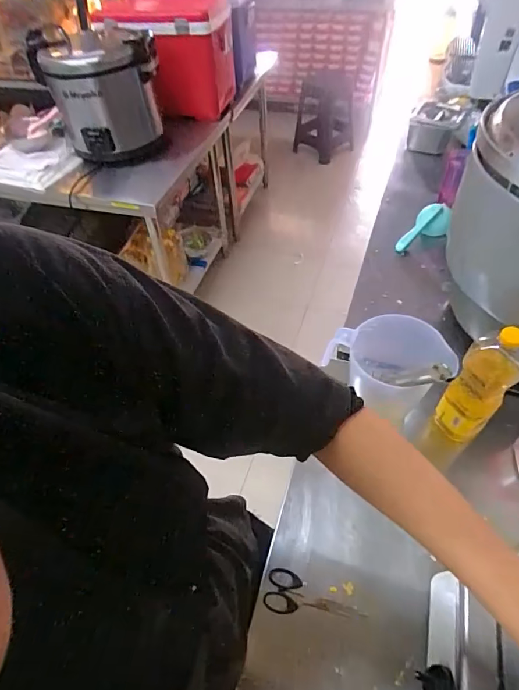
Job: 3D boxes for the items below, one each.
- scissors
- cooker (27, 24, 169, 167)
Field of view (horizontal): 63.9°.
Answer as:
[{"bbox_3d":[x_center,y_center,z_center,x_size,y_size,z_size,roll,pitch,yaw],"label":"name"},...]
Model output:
[{"bbox_3d":[0.081,0.382,0.623,0.144,0.015,0.058,9,52,12],"label":"scissors"},{"bbox_3d":[-0.563,-0.924,1.557,0.403,0.388,0.320,-12,51,-6],"label":"cooker"}]

